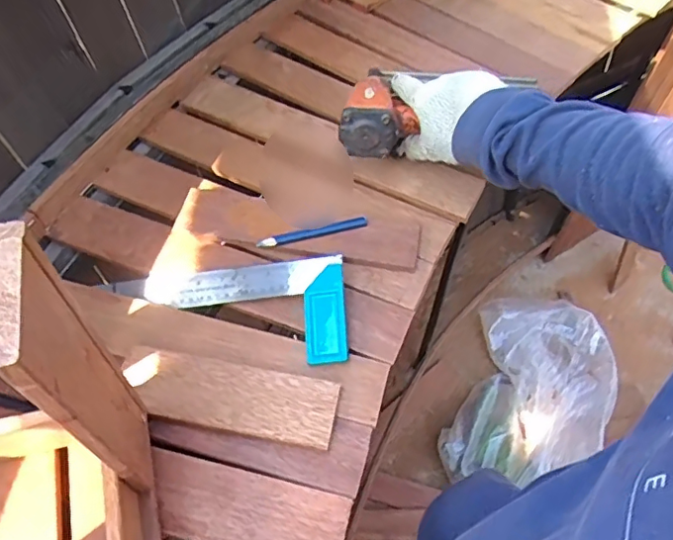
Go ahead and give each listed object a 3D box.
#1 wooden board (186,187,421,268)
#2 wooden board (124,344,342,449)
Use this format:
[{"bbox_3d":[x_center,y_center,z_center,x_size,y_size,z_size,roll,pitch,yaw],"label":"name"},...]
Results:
[{"bbox_3d":[-0.040,-0.050,0.635,0.261,0.015,0.078,9,51,8],"label":"wooden board"},{"bbox_3d":[-0.100,0.115,0.520,0.198,0.015,0.062,12,56,4],"label":"wooden board"}]

